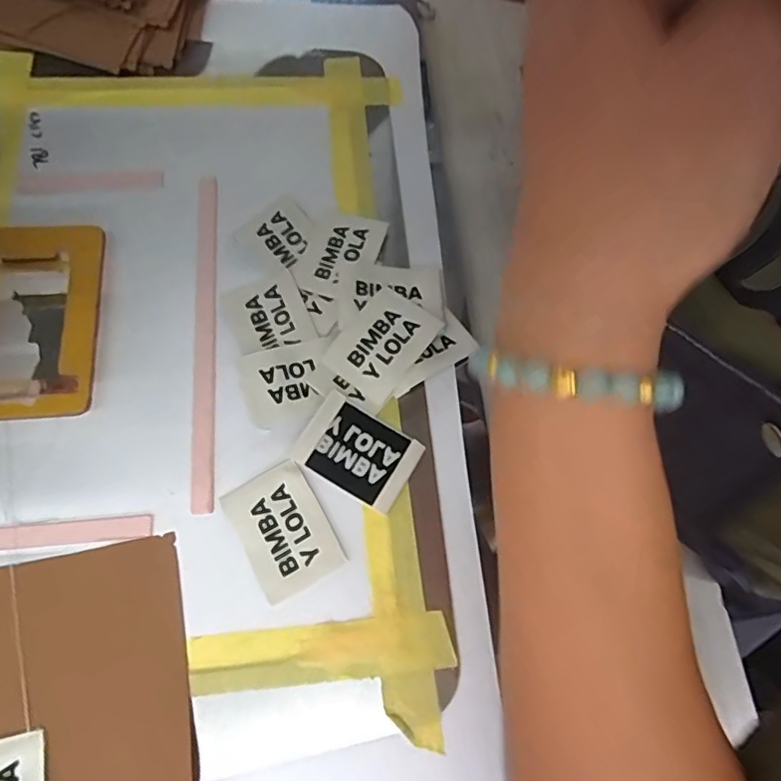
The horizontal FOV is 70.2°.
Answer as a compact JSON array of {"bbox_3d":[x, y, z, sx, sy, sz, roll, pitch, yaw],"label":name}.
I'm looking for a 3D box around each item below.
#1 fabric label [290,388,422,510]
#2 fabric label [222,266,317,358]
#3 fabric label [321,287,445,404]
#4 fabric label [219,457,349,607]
[{"bbox_3d":[-0.016,0.031,0.280,0.056,0.007,0.040,30,74,2],"label":"fabric label"},{"bbox_3d":[-0.067,-0.042,0.304,0.041,0.004,0.045,-22,73,-11],"label":"fabric label"},{"bbox_3d":[-0.004,-0.027,0.298,0.041,0.008,0.058,37,72,10],"label":"fabric label"},{"bbox_3d":[-0.052,0.066,0.266,0.040,0.004,0.057,-29,74,-13],"label":"fabric label"}]

